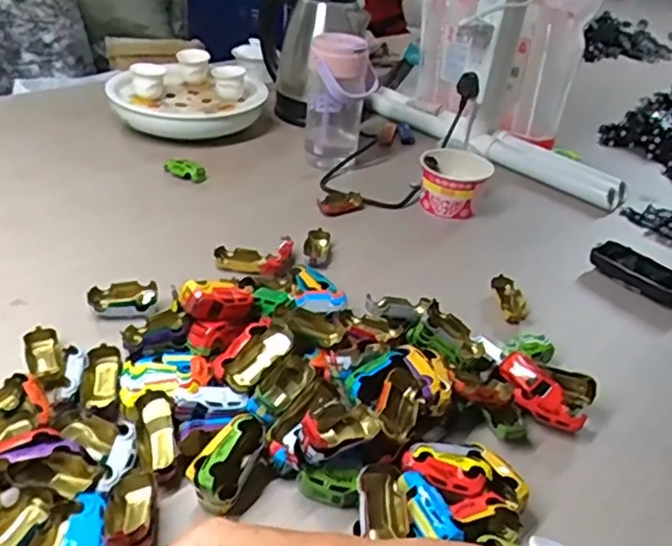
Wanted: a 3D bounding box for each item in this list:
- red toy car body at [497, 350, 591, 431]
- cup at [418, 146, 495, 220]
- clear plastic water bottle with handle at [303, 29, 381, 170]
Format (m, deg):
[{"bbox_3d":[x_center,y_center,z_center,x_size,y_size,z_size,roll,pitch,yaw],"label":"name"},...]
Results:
[{"bbox_3d":[0.177,0.105,0.550,0.030,0.028,0.081,-23,60,-36],"label":"red toy car body"},{"bbox_3d":[0.160,-0.122,0.865,0.093,0.078,0.076,12,34,9],"label":"cup"},{"bbox_3d":[0.006,-0.246,0.926,0.095,0.188,0.087,6,33,1],"label":"clear plastic water bottle with handle"}]

